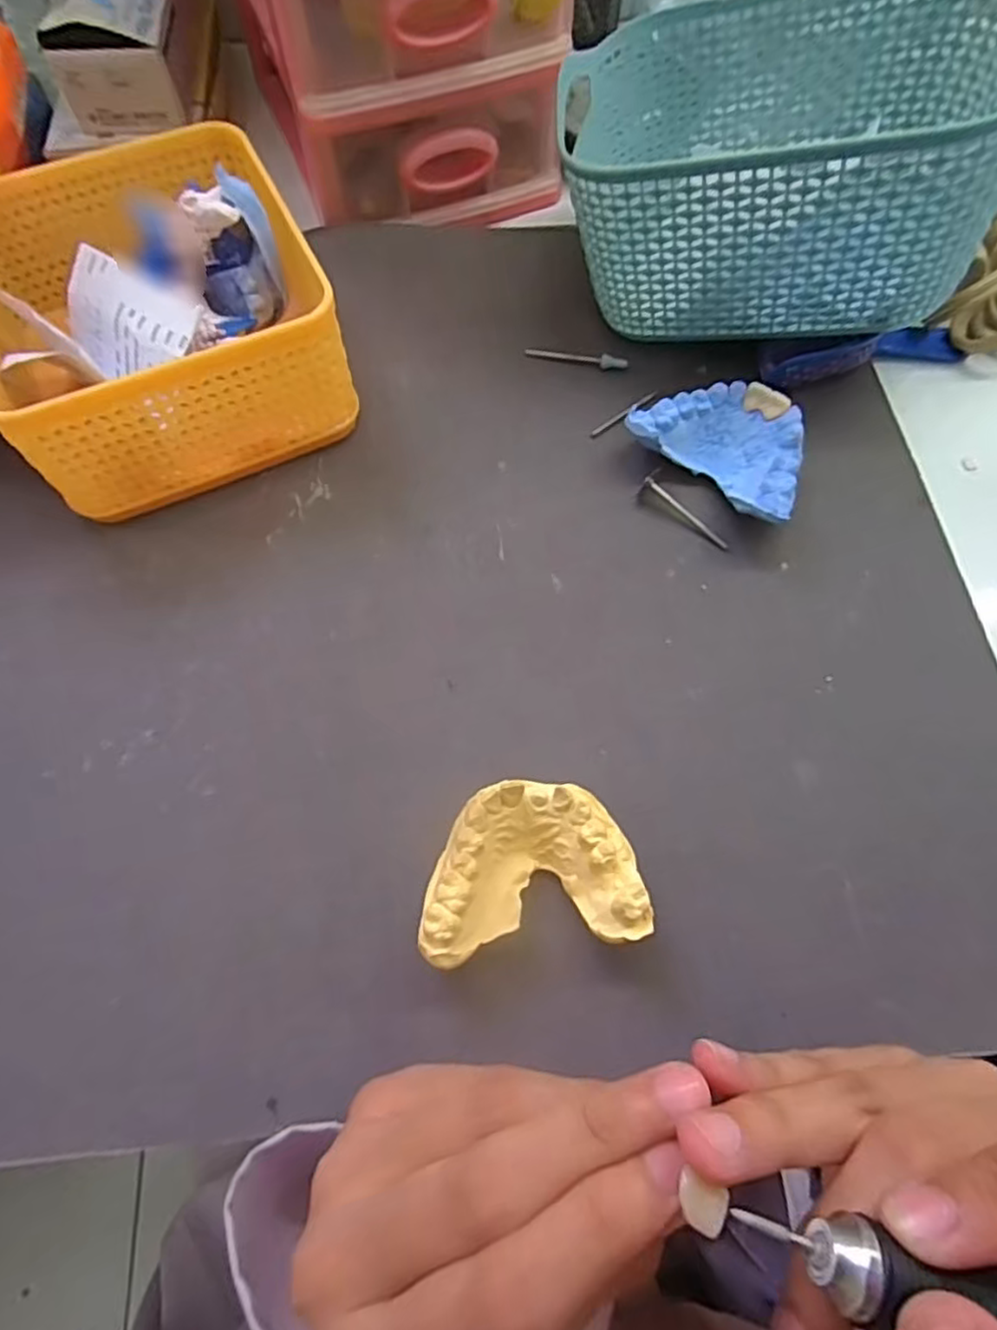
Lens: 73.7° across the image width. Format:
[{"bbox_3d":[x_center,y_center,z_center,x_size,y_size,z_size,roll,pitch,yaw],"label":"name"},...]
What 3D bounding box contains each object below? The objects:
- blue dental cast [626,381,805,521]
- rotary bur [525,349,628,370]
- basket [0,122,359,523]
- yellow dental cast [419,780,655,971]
[{"bbox_3d":[0.097,-0.091,0.282,0.072,0.026,0.052,40,73,14],"label":"blue dental cast"},{"bbox_3d":[0.037,-0.146,0.316,0.048,0.005,0.005,13,68,5],"label":"rotary bur"},{"bbox_3d":[-0.143,-0.146,0.281,0.131,0.065,0.133,-25,70,-10],"label":"basket"},{"bbox_3d":[0.010,0.066,0.218,0.068,0.026,0.050,-7,68,-4],"label":"yellow dental cast"}]

